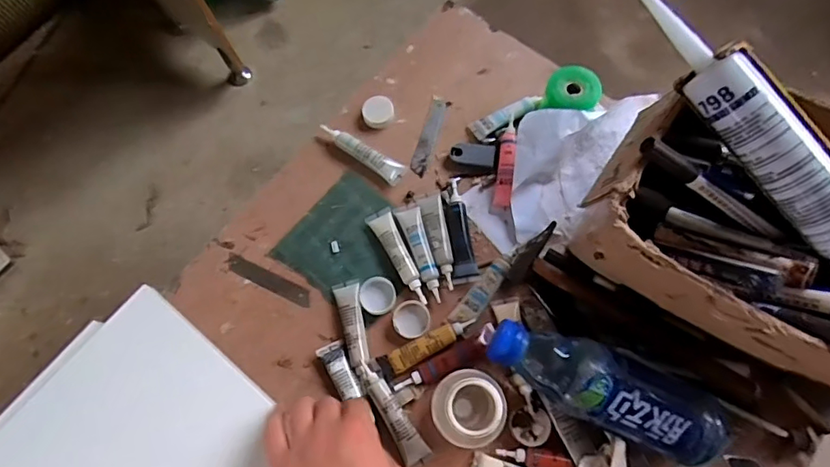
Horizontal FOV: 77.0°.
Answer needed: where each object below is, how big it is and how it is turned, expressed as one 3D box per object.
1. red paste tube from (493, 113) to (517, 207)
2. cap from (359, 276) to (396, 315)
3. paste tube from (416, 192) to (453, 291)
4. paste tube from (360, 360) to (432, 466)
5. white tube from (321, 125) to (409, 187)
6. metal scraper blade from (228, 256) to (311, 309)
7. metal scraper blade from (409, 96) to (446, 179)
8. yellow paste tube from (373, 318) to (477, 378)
[{"bbox_3d":[0.098,-0.080,0.561,0.016,0.027,0.101,6,71,3],"label":"red paste tube"},{"bbox_3d":[-0.037,0.063,0.527,0.034,0.012,0.035,-16,72,-4],"label":"cap"},{"bbox_3d":[0.023,0.005,0.542,0.025,0.010,0.105,-9,71,-2],"label":"paste tube"},{"bbox_3d":[-0.022,0.167,0.487,0.024,0.019,0.099,-31,73,-9],"label":"paste tube"},{"bbox_3d":[-0.056,-0.092,0.575,0.102,0.017,0.026,35,75,12],"label":"white tube"},{"bbox_3d":[-0.152,0.049,0.542,0.099,0.004,0.018,24,73,9],"label":"metal scraper blade"},{"bbox_3d":[0.015,-0.111,0.590,0.017,0.004,0.101,16,72,7],"label":"metal scraper blade"},{"bbox_3d":[0.012,0.109,0.506,0.099,0.013,0.023,-25,72,-7],"label":"yellow paste tube"}]

